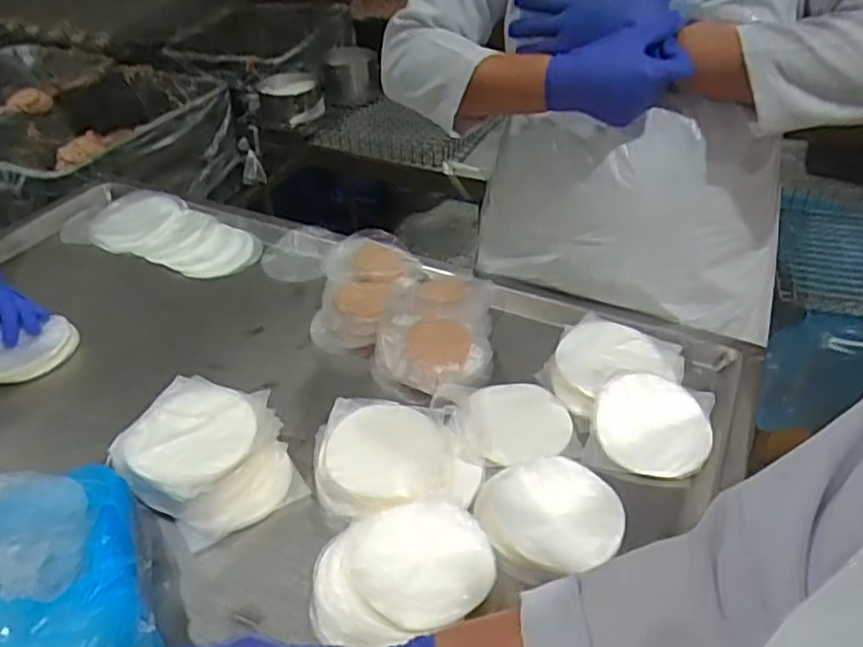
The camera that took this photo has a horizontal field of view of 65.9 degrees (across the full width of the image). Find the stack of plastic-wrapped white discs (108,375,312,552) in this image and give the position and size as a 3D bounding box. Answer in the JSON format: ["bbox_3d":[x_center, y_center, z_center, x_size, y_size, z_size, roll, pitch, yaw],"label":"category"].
[{"bbox_3d":[-0.238,0.133,0.696,0.156,0.074,0.174,-26,44,-25],"label":"stack of plastic-wrapped white discs"}]

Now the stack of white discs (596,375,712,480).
[{"bbox_3d":[0.246,0.110,0.738,0.127,0.015,0.117,6,60,-5],"label":"stack of white discs"}]

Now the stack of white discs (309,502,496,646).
[{"bbox_3d":[-0.025,0.220,0.603,0.162,0.034,0.119,-5,39,-2],"label":"stack of white discs"}]

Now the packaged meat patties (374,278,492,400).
[{"bbox_3d":[0.005,-0.006,0.857,0.139,0.073,0.230,0,40,5],"label":"packaged meat patties"}]

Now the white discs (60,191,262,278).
[{"bbox_3d":[-0.436,-0.150,1.086,0.332,0.027,0.152,20,45,26],"label":"white discs"}]

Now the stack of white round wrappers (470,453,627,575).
[{"bbox_3d":[0.113,0.183,0.645,0.132,0.033,0.120,28,49,32],"label":"stack of white round wrappers"}]

